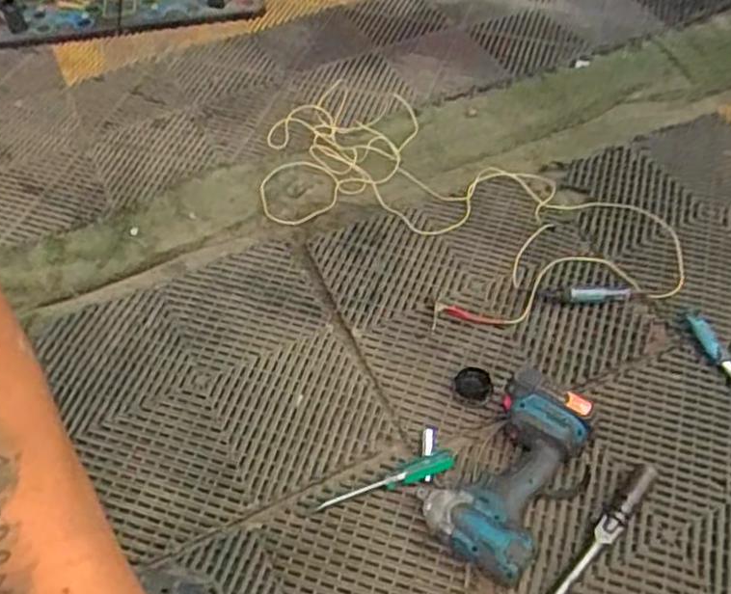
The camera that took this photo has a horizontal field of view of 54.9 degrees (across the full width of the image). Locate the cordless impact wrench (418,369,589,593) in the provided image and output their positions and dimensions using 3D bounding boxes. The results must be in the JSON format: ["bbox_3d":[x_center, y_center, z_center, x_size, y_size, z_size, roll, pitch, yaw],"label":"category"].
[{"bbox_3d":[0.166,0.203,0.840,0.135,0.093,0.229,25,56,20],"label":"cordless impact wrench"}]

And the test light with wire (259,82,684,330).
[{"bbox_3d":[0.121,-0.153,1.159,0.706,0.048,0.331,35,60,26],"label":"test light with wire"}]

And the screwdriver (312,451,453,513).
[{"bbox_3d":[0.027,0.231,0.868,0.182,0.020,0.024,-19,53,-13],"label":"screwdriver"}]

